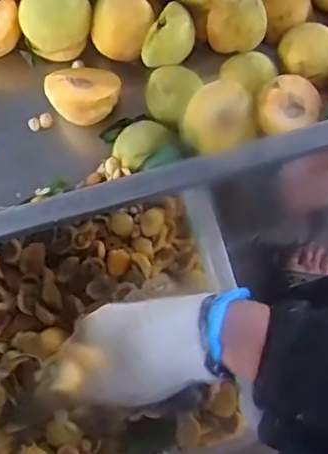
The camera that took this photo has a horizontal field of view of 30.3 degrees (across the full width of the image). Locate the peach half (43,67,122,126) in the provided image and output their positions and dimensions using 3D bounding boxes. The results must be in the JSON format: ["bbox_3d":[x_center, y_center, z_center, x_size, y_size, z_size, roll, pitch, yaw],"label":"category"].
[{"bbox_3d":[-0.071,-0.120,0.556,0.063,0.048,0.059,0,68,1],"label":"peach half"}]

